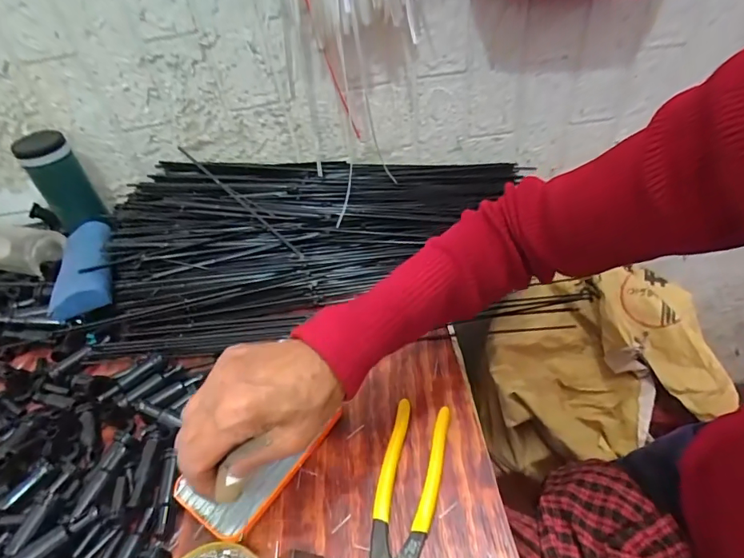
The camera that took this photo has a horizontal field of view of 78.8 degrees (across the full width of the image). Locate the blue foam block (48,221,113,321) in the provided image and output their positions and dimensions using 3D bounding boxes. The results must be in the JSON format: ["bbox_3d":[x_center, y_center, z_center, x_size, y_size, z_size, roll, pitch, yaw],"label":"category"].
[{"bbox_3d":[-0.358,-0.015,0.573,0.080,0.053,0.178,-23,42,-16],"label":"blue foam block"}]

